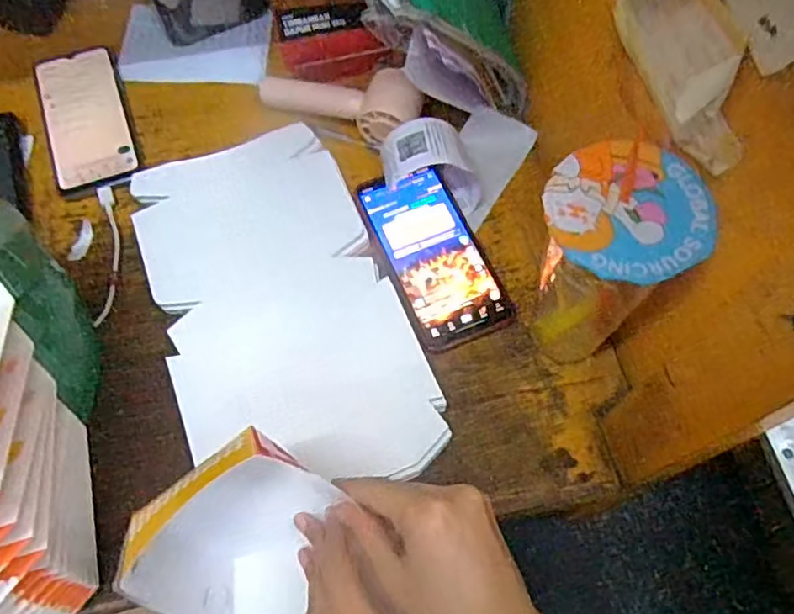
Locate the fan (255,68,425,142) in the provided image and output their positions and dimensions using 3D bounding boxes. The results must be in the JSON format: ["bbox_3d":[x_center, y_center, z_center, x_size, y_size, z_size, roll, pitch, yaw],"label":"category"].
[{"bbox_3d":[-0.052,-0.187,0.578,0.156,0.041,0.049,12,66,19],"label":"fan"}]

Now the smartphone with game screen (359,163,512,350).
[{"bbox_3d":[0.030,-0.046,0.526,0.078,0.008,0.163,-21,68,-10],"label":"smartphone with game screen"}]

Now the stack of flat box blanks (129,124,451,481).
[{"bbox_3d":[-0.097,-0.007,0.506,0.179,0.013,0.320,-19,68,-10],"label":"stack of flat box blanks"}]

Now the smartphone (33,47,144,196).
[{"bbox_3d":[-0.287,-0.176,0.584,0.075,0.012,0.158,-19,68,-10],"label":"smartphone"}]

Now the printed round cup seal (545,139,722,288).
[{"bbox_3d":[0.126,-0.054,0.344,0.084,0.009,0.086,0,65,-1],"label":"printed round cup seal"}]

